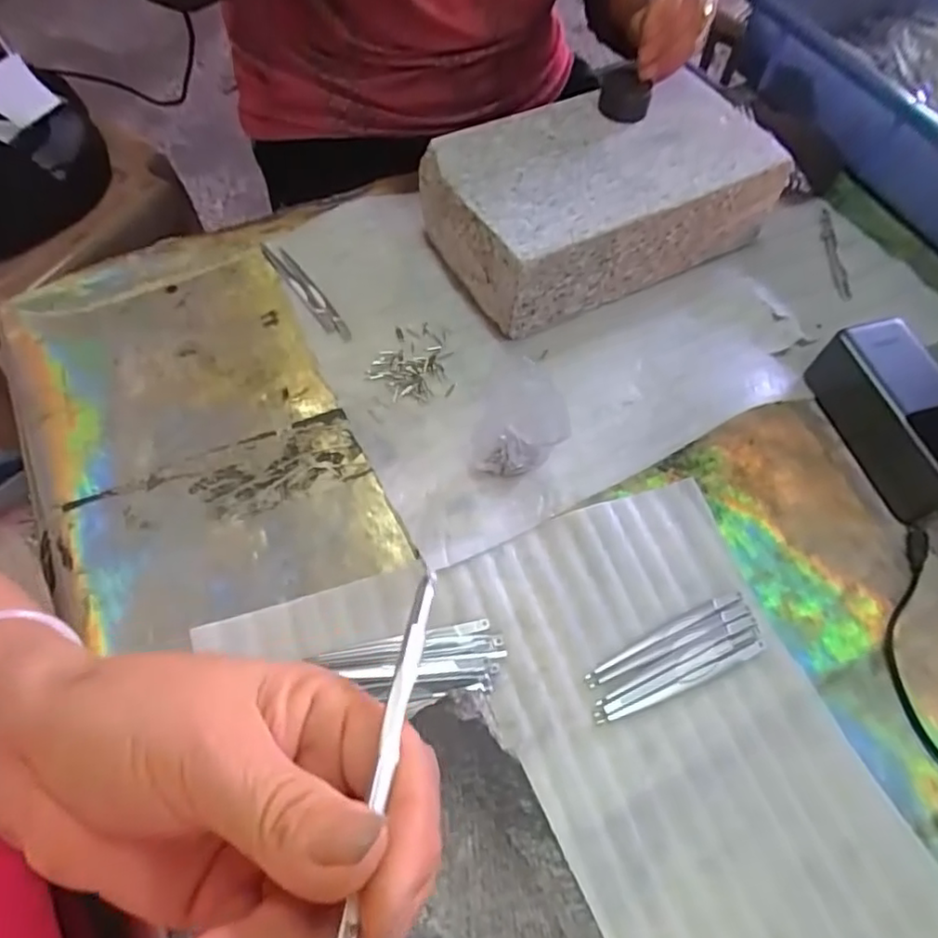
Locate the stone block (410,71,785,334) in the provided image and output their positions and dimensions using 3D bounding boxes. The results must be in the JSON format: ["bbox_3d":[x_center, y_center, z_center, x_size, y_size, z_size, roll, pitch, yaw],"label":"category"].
[{"bbox_3d":[0.102,-0.213,0.484,0.246,0.078,0.136,-26,65,-16],"label":"stone block"}]

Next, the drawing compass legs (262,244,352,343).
[{"bbox_3d":[-0.123,-0.136,0.471,0.015,0.005,0.117,-31,67,-18],"label":"drawing compass legs"}]

